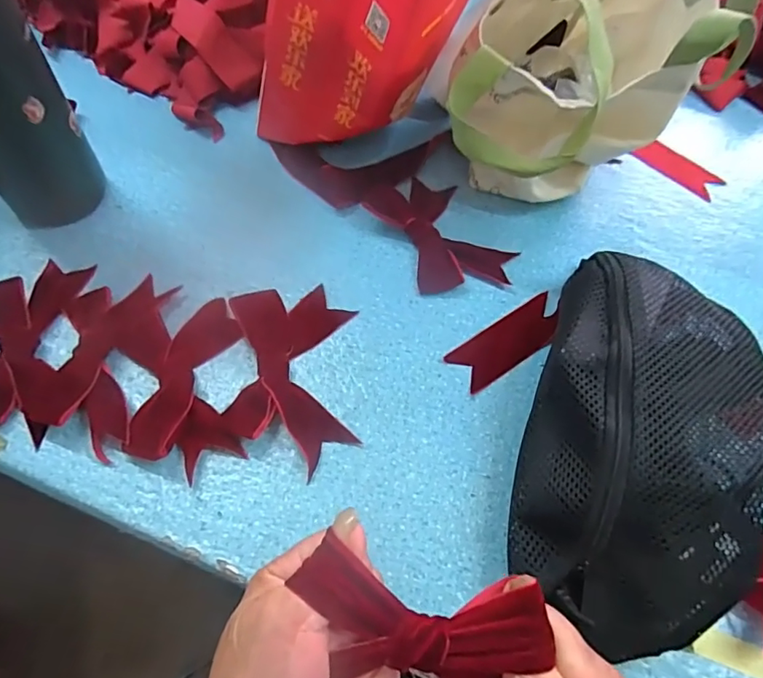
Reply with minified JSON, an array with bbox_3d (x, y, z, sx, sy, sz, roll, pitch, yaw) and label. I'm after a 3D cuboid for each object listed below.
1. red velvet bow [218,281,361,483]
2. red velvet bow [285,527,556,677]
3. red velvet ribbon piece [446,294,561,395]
[{"bbox_3d":[-0.067,0.022,0.393,0.089,0.021,0.143,-3,59,-4],"label":"red velvet bow"},{"bbox_3d":[0.017,0.125,0.233,0.108,0.023,0.046,12,59,4],"label":"red velvet bow"},{"bbox_3d":[0.103,0.002,0.425,0.104,0.004,0.037,-31,64,-19],"label":"red velvet ribbon piece"}]

